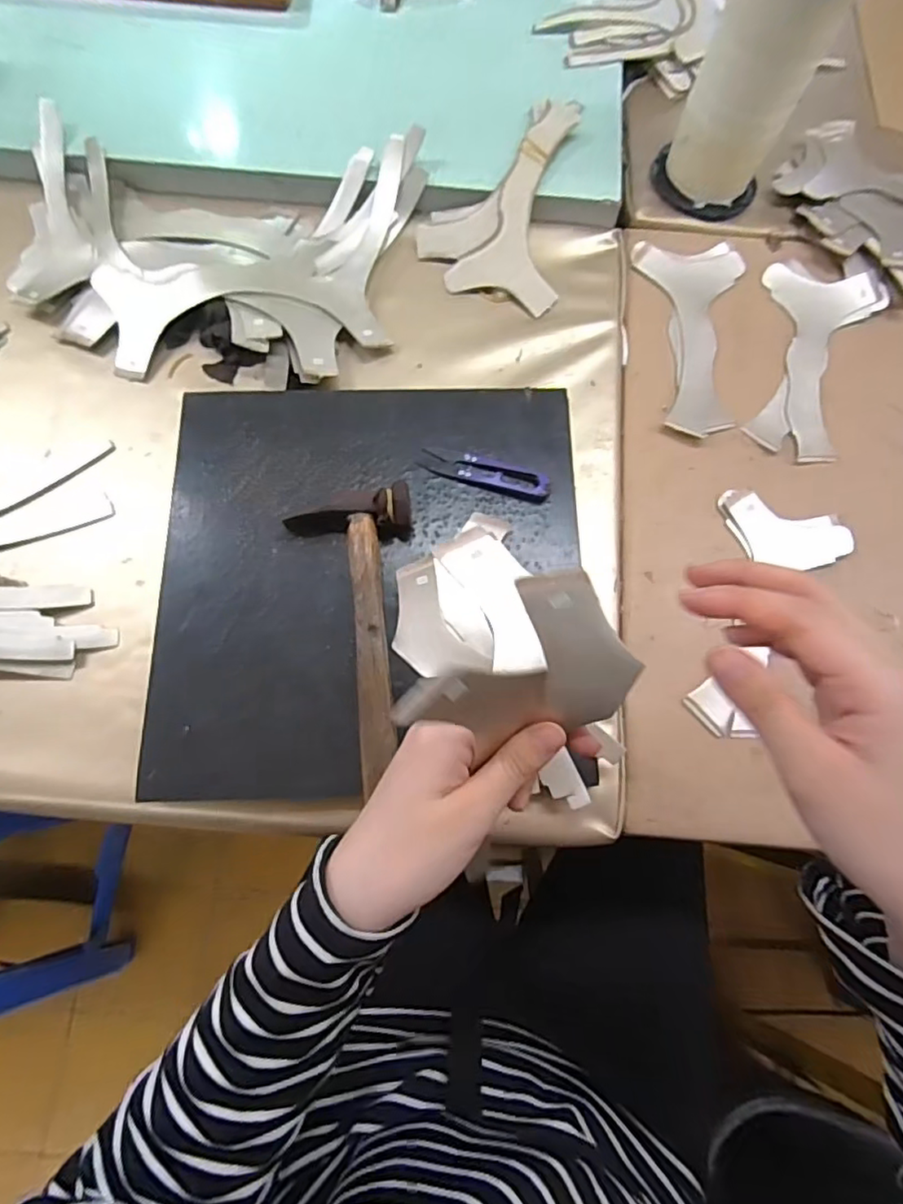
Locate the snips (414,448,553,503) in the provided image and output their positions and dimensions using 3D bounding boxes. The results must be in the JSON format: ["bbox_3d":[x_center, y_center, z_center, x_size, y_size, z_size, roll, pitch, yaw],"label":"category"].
[{"bbox_3d":[0.026,-0.097,0.452,0.095,0.009,0.024,16,76,2],"label":"snips"}]

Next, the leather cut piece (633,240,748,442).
[{"bbox_3d":[0.215,-0.229,0.526,0.092,0.006,0.185,-2,76,-2],"label":"leather cut piece"}]

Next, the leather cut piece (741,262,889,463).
[{"bbox_3d":[0.305,-0.208,0.518,0.094,0.010,0.186,19,76,3],"label":"leather cut piece"}]

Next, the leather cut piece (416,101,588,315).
[{"bbox_3d":[0.039,-0.348,0.528,0.120,0.038,0.182,8,76,0],"label":"leather cut piece"}]

